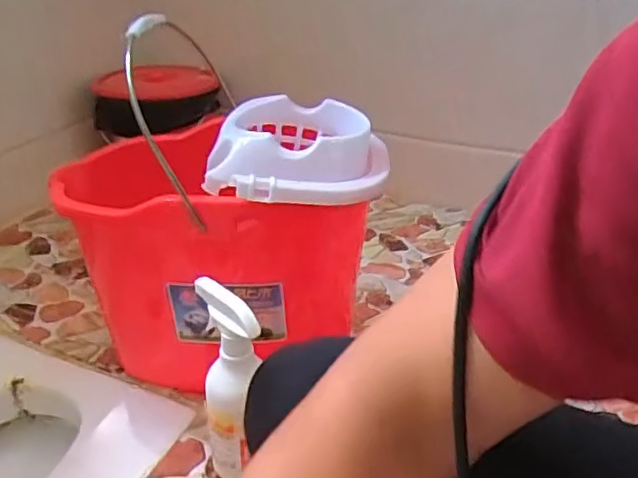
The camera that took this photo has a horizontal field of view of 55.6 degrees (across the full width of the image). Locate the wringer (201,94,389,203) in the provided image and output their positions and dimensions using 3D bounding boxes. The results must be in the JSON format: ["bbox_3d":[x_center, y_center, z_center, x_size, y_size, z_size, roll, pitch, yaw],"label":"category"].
[{"bbox_3d":[-0.020,-0.105,0.726,0.196,0.072,0.241,4,30,6],"label":"wringer"}]

